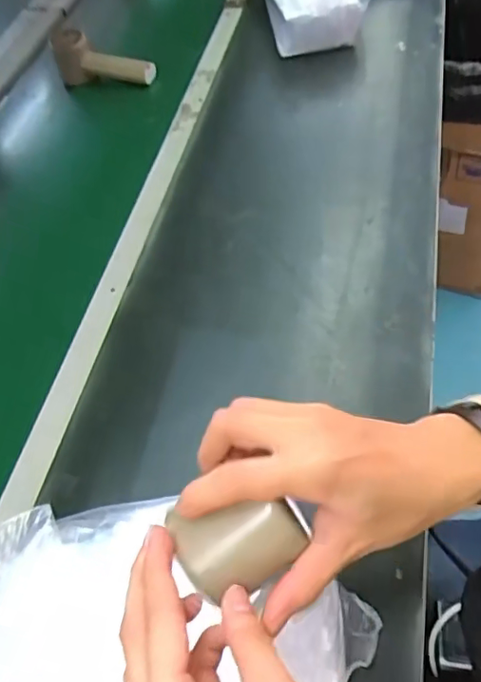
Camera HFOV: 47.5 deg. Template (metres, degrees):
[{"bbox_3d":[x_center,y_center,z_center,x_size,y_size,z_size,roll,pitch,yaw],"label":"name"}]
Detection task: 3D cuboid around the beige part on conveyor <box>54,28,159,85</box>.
[{"bbox_3d":[-0.188,-0.382,0.757,0.138,0.058,0.041,8,58,10],"label":"beige part on conveyor"}]

